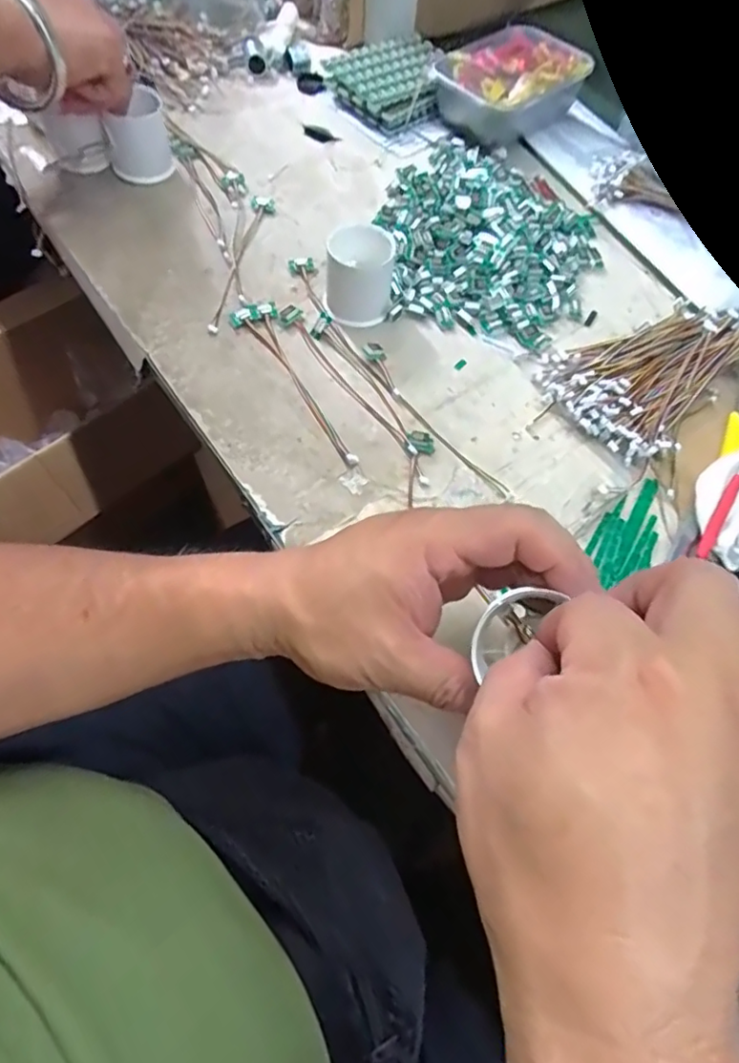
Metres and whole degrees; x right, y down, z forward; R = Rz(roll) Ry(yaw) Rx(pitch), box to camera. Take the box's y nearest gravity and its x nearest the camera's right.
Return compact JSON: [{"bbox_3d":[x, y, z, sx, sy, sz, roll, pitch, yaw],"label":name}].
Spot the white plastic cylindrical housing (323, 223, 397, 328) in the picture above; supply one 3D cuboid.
[{"bbox_3d":[-0.008,-0.191,0.433,0.052,0.058,0.042,-5,64,-6],"label":"white plastic cylindrical housing"}]

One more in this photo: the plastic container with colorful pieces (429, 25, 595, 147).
[{"bbox_3d":[0.138,-0.438,0.571,0.139,0.048,0.108,-37,72,-19],"label":"plastic container with colorful pieces"}]

